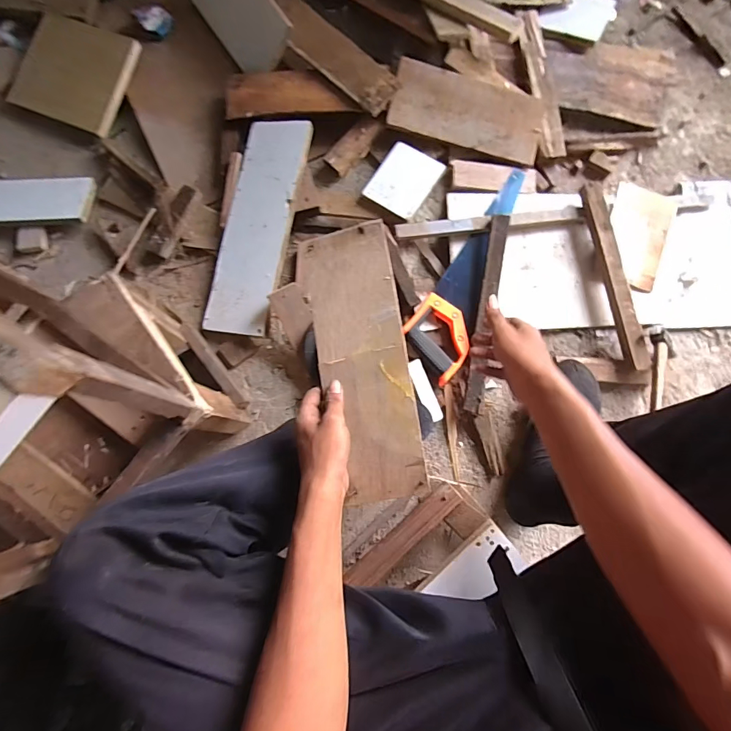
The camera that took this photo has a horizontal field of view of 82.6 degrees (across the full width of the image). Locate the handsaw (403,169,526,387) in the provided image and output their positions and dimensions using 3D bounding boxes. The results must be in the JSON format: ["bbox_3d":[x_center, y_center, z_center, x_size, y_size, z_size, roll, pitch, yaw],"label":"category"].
[{"bbox_3d":[0.216,-0.171,0.772,0.116,0.034,0.421,34,79,8],"label":"handsaw"}]

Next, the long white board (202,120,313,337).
[{"bbox_3d":[-0.193,-0.255,0.750,0.128,0.013,0.403,6,81,14],"label":"long white board"}]

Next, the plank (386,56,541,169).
[{"bbox_3d":[0.197,-0.483,0.792,0.286,0.012,0.131,13,93,-4],"label":"plank"}]

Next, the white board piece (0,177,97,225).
[{"bbox_3d":[-0.659,-0.310,0.786,0.280,0.021,0.113,-2,65,0],"label":"white board piece"}]

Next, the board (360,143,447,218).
[{"bbox_3d":[0.071,-0.345,0.781,0.107,0.018,0.132,33,79,8],"label":"board"}]

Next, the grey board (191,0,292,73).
[{"bbox_3d":[-0.257,-0.715,0.837,0.017,0.134,0.288,-24,74,-49],"label":"grey board"}]

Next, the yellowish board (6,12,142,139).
[{"bbox_3d":[-0.596,-0.590,0.839,0.247,0.025,0.195,23,96,8],"label":"yellowish board"}]

